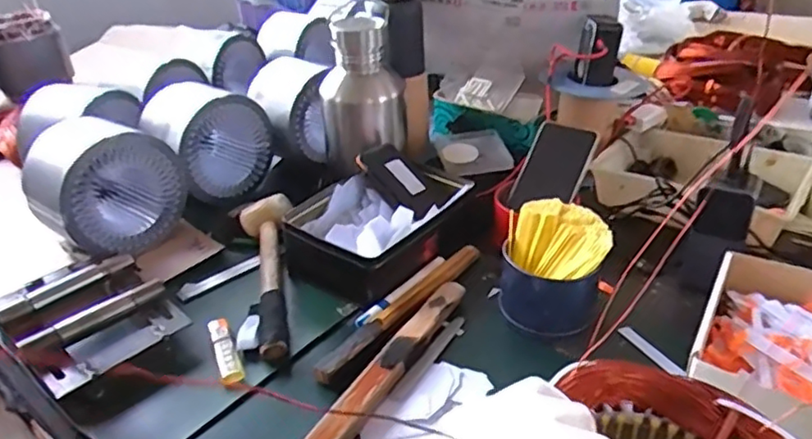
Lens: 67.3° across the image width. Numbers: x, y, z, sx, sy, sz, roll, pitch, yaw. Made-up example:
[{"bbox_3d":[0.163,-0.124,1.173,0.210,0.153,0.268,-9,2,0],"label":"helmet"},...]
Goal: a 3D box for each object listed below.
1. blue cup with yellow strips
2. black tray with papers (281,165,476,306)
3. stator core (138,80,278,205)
[{"bbox_3d":[0.150,0.055,0.630,0.103,0.113,0.102,5,33,13],"label":"blue cup with yellow strips"},{"bbox_3d":[-0.041,0.007,0.729,0.150,0.066,0.191,19,38,32],"label":"black tray with papers"},{"bbox_3d":[-0.282,-0.113,0.873,0.113,0.138,0.155,21,39,34],"label":"stator core"}]

